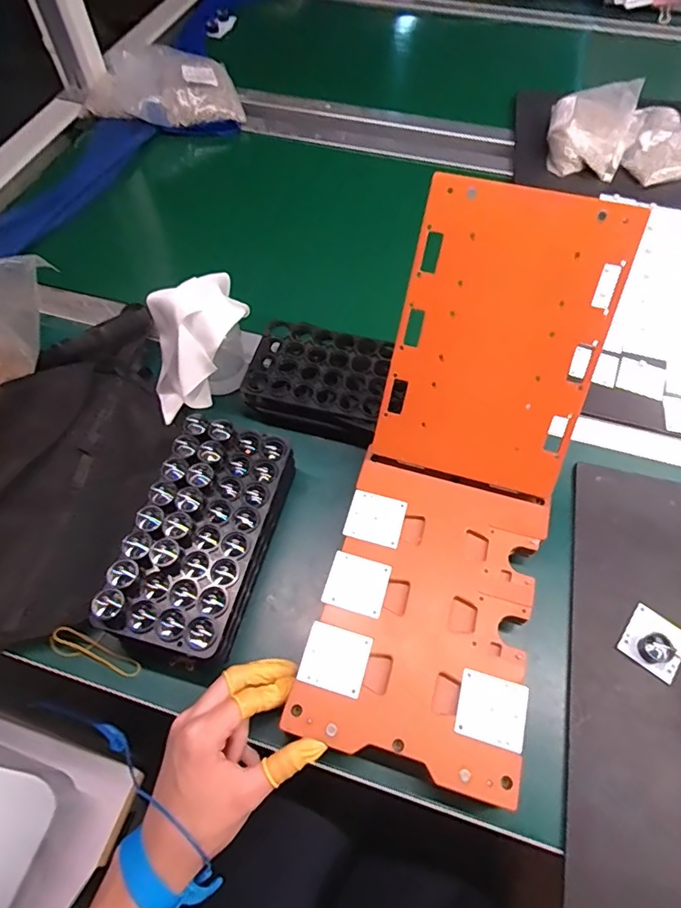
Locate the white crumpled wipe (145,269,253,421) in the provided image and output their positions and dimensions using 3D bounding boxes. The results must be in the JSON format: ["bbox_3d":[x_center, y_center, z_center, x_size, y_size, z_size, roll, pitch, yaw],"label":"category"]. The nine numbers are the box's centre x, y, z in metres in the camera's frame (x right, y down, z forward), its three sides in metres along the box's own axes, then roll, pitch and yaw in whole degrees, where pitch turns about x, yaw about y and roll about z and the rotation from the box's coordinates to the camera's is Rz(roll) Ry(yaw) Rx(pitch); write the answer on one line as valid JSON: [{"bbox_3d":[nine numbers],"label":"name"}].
[{"bbox_3d":[-0.142,-0.105,0.507,0.111,0.100,0.091,-15,61,-8],"label":"white crumpled wipe"}]

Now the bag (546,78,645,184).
[{"bbox_3d":[0.367,-0.484,0.755,0.116,0.047,0.171,19,62,11],"label":"bag"}]

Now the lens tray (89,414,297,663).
[{"bbox_3d":[-0.113,0.070,0.443,0.099,0.078,0.193,12,61,7],"label":"lens tray"}]

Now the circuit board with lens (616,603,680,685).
[{"bbox_3d":[0.259,0.153,0.418,0.045,0.018,0.047,36,66,19],"label":"circuit board with lens"}]

